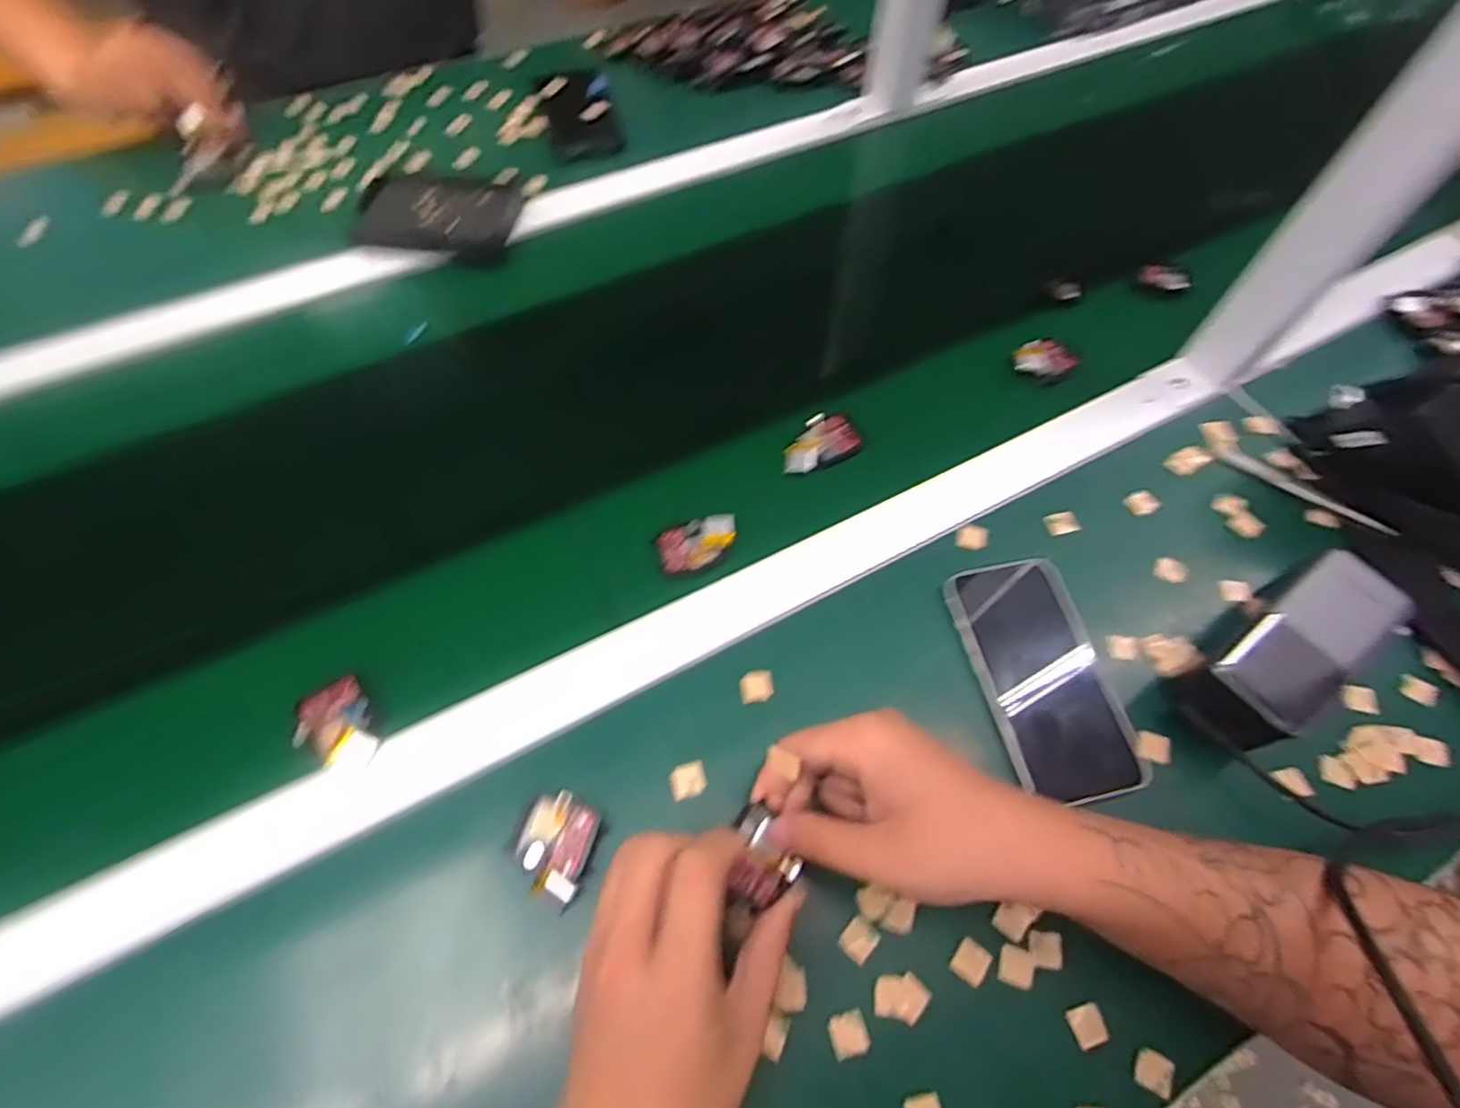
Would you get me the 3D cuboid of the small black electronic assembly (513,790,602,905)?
[{"bbox_3d":[-0.092,0.151,0.343,0.039,0.013,0.046,15,62,7],"label":"small black electronic assembly"}]

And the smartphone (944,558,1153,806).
[{"bbox_3d":[0.188,0.073,0.395,0.076,0.014,0.141,-9,62,-7],"label":"smartphone"}]

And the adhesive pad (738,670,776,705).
[{"bbox_3d":[0.016,0.080,0.393,0.020,0.006,0.020,-6,62,-5],"label":"adhesive pad"}]

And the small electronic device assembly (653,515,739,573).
[{"bbox_3d":[-0.021,-0.006,0.435,0.052,0.016,0.034,-10,63,-7],"label":"small electronic device assembly"}]

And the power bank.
[{"bbox_3d":[0.320,0.058,0.381,0.138,0.055,0.055,-30,66,-16],"label":"power bank"}]

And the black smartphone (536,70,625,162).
[{"bbox_3d":[-0.159,-0.468,0.691,0.070,0.011,0.132,-17,71,-4],"label":"black smartphone"}]

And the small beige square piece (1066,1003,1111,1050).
[{"bbox_3d":[0.175,0.231,0.319,0.017,0.004,0.016,-15,64,-10],"label":"small beige square piece"}]

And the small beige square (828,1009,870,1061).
[{"bbox_3d":[0.058,0.232,0.316,0.017,0.004,0.018,-12,63,-8],"label":"small beige square"}]

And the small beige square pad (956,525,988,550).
[{"bbox_3d":[0.165,-0.012,0.445,0.020,0.004,0.019,22,63,10],"label":"small beige square pad"}]

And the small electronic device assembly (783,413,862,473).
[{"bbox_3d":[0.064,-0.080,0.480,0.062,0.013,0.036,-26,65,-15],"label":"small electronic device assembly"}]

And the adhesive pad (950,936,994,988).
[{"bbox_3d":[0.122,0.206,0.331,0.016,0.004,0.018,37,67,17],"label":"adhesive pad"}]

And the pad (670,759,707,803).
[{"bbox_3d":[-0.023,0.127,0.367,0.019,0.005,0.019,-11,62,-8],"label":"pad"}]

